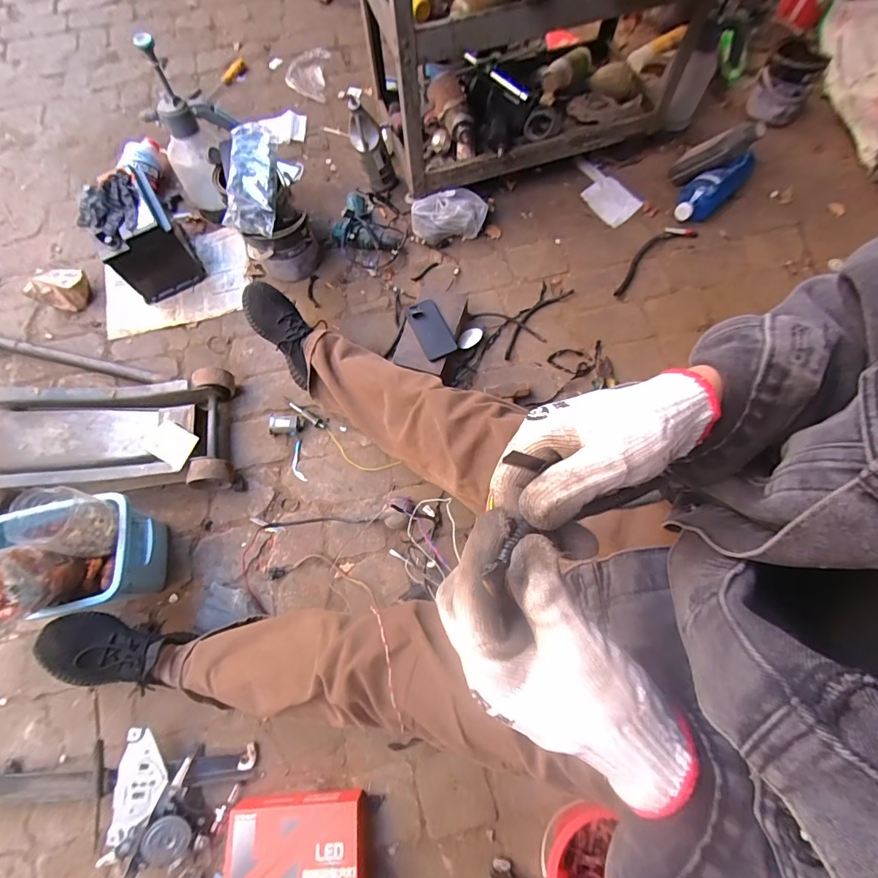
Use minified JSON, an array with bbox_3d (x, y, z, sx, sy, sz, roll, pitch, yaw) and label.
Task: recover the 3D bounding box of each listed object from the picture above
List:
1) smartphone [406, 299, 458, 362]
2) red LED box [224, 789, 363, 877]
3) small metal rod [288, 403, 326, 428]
[{"bbox_3d":[-0.017,-0.248,1.004,0.078,0.012,0.143,-25,71,-8],"label":"smartphone"},{"bbox_3d":[-0.234,0.674,0.717,0.216,0.054,0.156,-2,70,-1],"label":"red LED box"},{"bbox_3d":[-0.296,-0.053,0.996,0.091,0.017,0.018,30,73,11],"label":"small metal rod"}]

